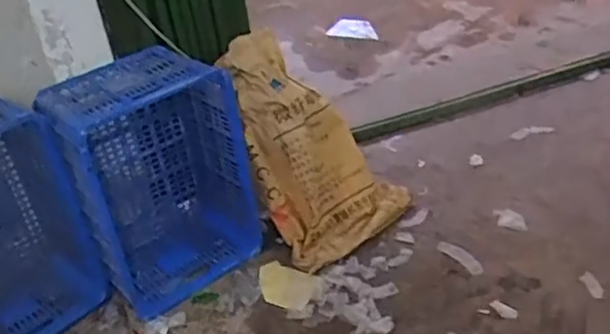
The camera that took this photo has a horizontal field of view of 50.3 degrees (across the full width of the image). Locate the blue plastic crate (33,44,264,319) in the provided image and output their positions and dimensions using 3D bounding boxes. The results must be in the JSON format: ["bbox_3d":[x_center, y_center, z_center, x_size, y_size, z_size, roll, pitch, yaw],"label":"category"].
[{"bbox_3d":[-0.390,0.016,1.795,0.440,0.609,0.311,-20,35,-20],"label":"blue plastic crate"}]

